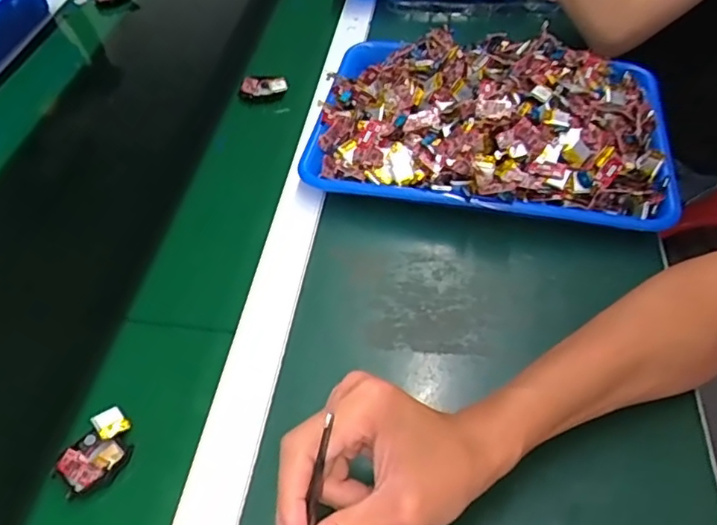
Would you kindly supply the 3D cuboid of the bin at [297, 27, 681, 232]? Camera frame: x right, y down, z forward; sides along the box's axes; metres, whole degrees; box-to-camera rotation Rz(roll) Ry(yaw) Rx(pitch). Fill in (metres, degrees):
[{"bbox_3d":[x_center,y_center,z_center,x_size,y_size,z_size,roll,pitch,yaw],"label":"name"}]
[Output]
[{"bbox_3d":[0.126,-0.143,0.584,0.330,0.072,0.241,7,50,9],"label":"bin"}]

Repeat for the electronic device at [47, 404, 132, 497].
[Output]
[{"bbox_3d":[-0.176,0.129,0.406,0.036,0.017,0.056,25,55,22],"label":"electronic device"}]

